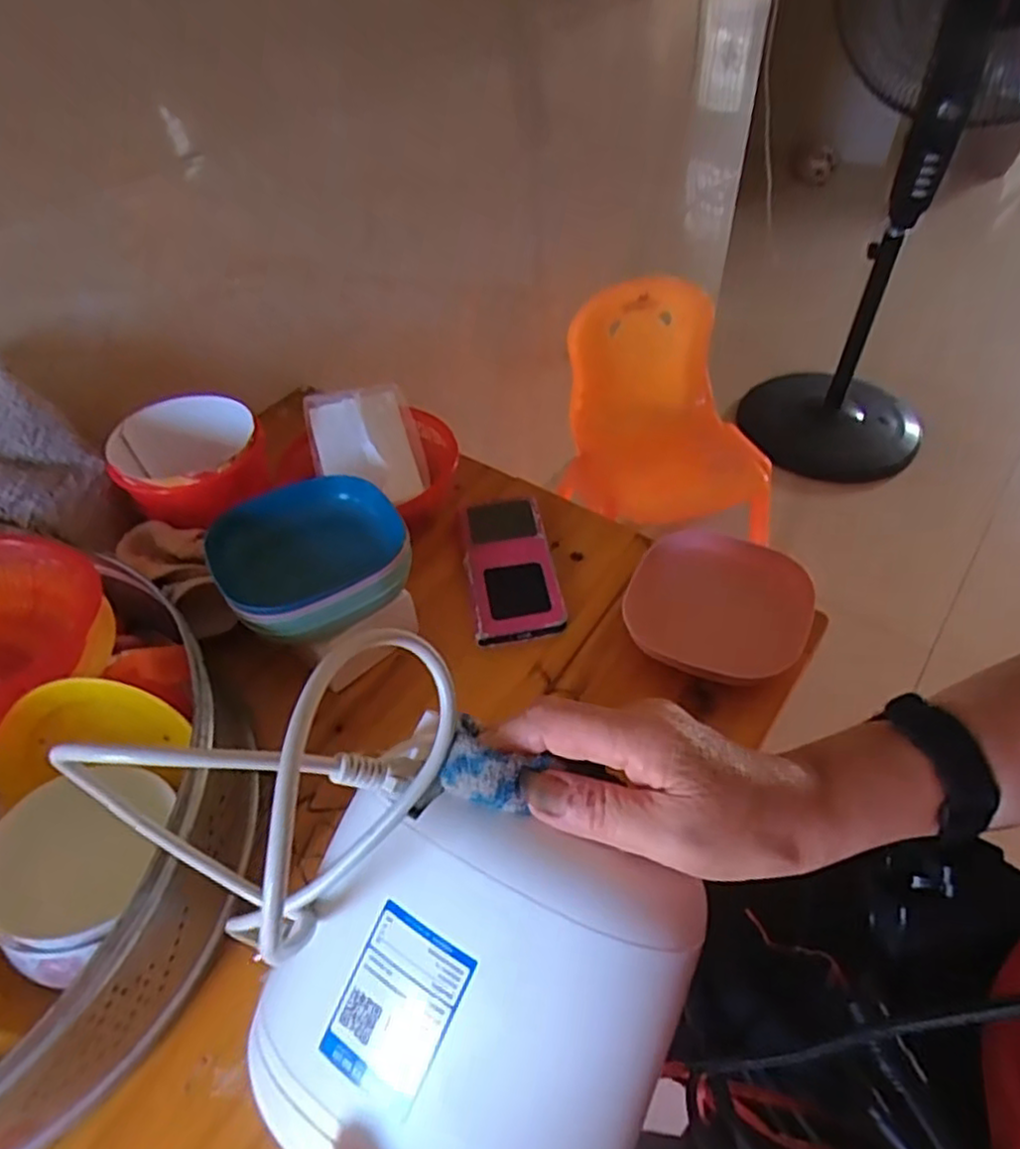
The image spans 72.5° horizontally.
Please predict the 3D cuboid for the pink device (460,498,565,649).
[{"bbox_3d":[0.000,-0.009,0.629,0.075,0.017,0.156,-7,49,-3],"label":"pink device"}]

